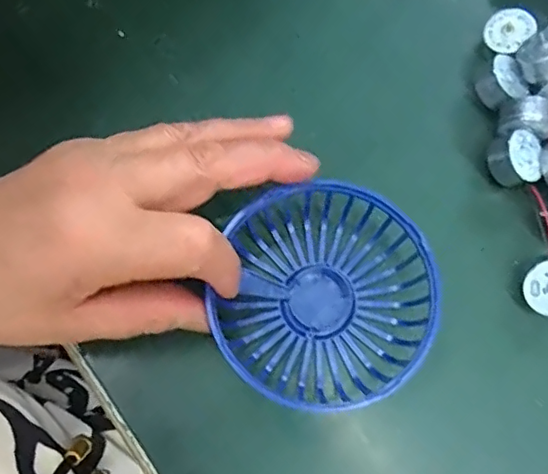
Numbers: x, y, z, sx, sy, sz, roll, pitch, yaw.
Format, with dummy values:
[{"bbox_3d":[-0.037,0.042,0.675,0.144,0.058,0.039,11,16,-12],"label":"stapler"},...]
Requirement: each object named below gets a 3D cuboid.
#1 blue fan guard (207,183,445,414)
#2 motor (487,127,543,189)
[{"bbox_3d":[0.024,0.025,0.235,0.090,0.031,0.093,1,75,-2],"label":"blue fan guard"},{"bbox_3d":[0.113,-0.037,0.259,0.024,0.015,0.024,2,83,-20],"label":"motor"}]

